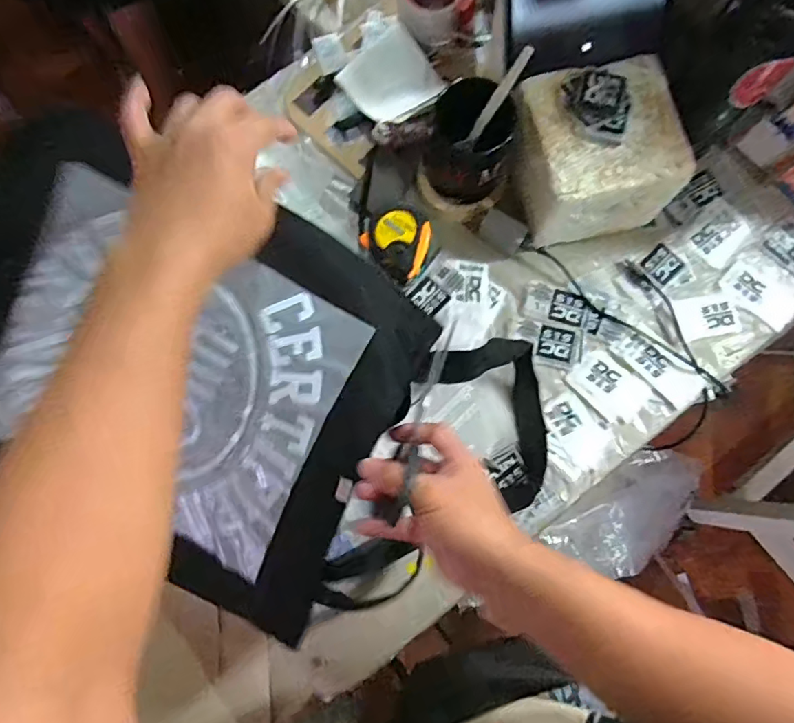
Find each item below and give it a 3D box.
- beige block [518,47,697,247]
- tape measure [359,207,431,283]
[{"bbox_3d":[0.199,-0.209,0.559,0.143,0.125,0.136,-12,79,-2],"label":"beige block"},{"bbox_3d":[-0.004,-0.125,0.576,0.072,0.030,0.073,12,79,3],"label":"tape measure"}]

